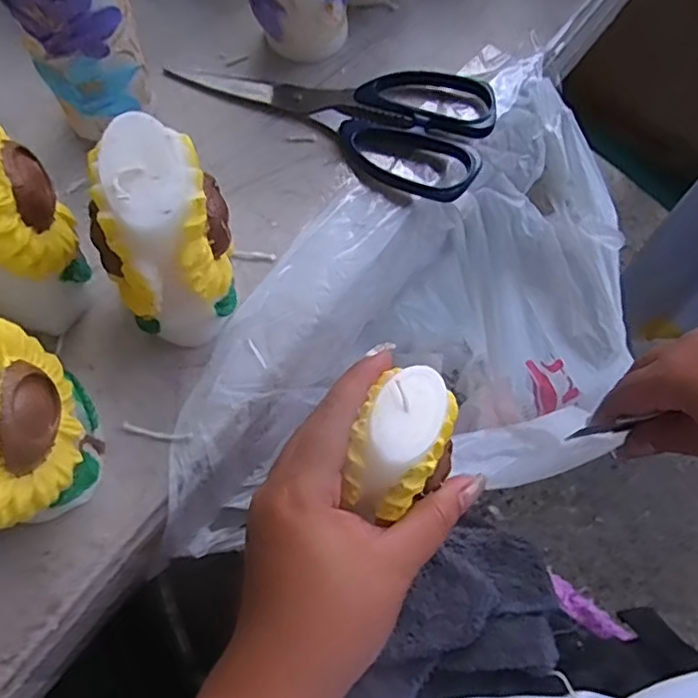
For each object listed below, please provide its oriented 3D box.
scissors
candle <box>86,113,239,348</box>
[{"bbox_3d":[-0.009,-0.139,0.349,0.178,0.012,0.076,24,70,9],"label":"scissors"},{"bbox_3d":[-0.074,-0.040,0.264,0.053,0.096,0.064,-18,70,-7],"label":"candle"}]

